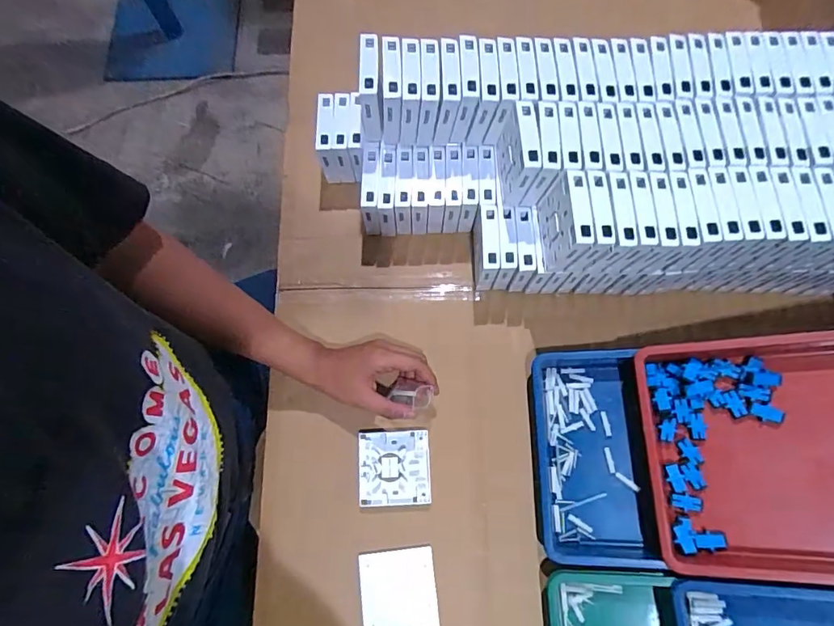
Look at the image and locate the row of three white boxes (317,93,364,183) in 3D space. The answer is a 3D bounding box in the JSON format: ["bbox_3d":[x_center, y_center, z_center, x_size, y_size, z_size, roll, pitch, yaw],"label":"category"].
[{"bbox_3d":[-0.103,-0.245,0.661,0.063,0.082,0.089,0,75,1],"label":"row of three white boxes"}]

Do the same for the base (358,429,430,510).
[{"bbox_3d":[-0.029,0.193,0.586,0.088,0.013,0.090,-1,75,1],"label":"base"}]

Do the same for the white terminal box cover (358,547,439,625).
[{"bbox_3d":[-0.022,0.325,0.548,0.087,0.008,0.088,-6,75,-1],"label":"white terminal box cover"}]

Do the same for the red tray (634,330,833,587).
[{"bbox_3d":[0.403,0.139,0.470,0.313,0.054,0.237,-9,72,26],"label":"red tray"}]

